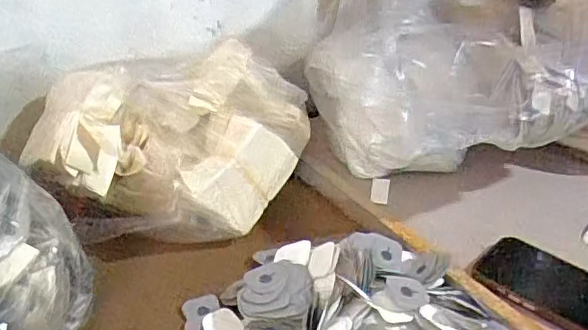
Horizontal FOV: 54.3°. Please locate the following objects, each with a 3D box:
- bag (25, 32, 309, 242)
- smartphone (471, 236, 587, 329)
[{"bbox_3d":[-0.134,-0.026,0.645,0.287,0.161,0.184,0,30,3],"label":"bag"},{"bbox_3d":[0.254,0.121,0.531,0.162,0.018,0.084,22,37,35],"label":"smartphone"}]

